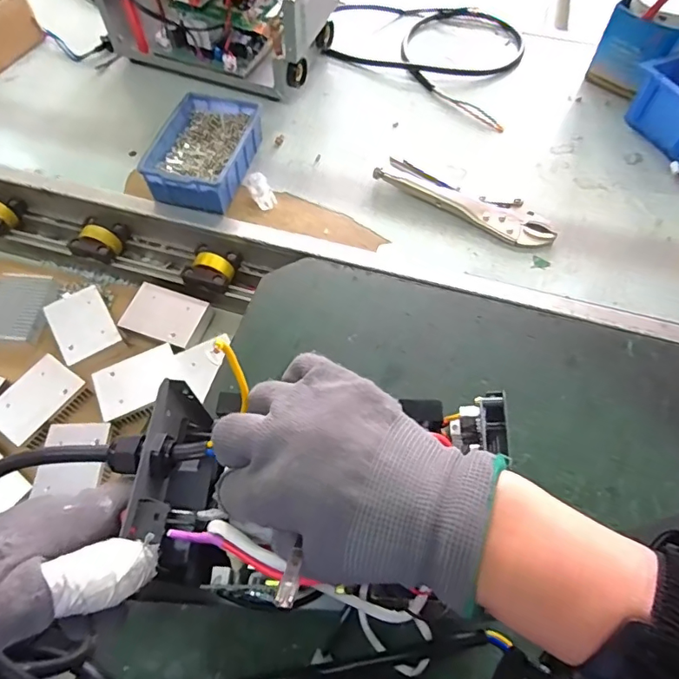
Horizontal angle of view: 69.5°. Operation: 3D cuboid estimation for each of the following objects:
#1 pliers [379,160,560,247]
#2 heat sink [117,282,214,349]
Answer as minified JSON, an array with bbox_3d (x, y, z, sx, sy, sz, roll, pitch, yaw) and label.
[{"bbox_3d":[0.145,-0.162,0.568,0.209,0.016,0.050,29,64,15],"label":"pliers"},{"bbox_3d":[-0.201,-0.025,0.569,0.088,0.023,0.064,16,62,8],"label":"heat sink"}]

